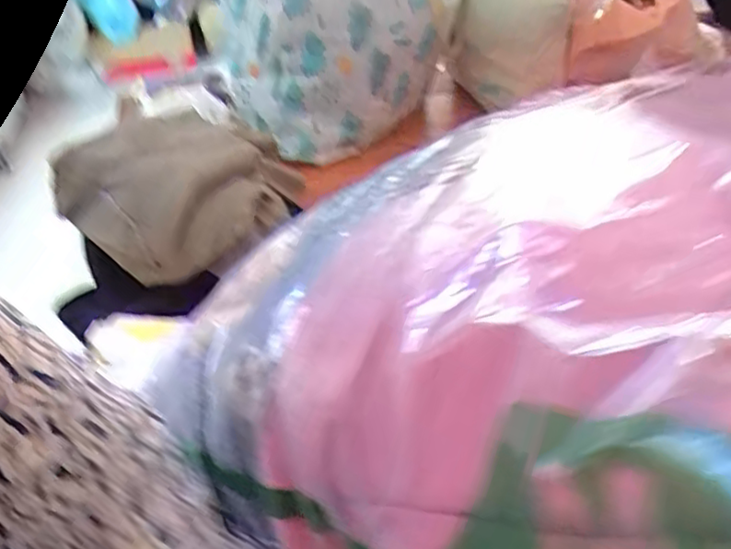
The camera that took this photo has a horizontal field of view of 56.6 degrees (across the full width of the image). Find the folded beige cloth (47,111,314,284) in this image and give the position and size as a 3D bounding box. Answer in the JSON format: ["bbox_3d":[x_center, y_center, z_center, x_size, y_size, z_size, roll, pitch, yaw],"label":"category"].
[{"bbox_3d":[-0.250,-0.134,0.985,0.277,0.105,0.295,24,49,26],"label":"folded beige cloth"}]

